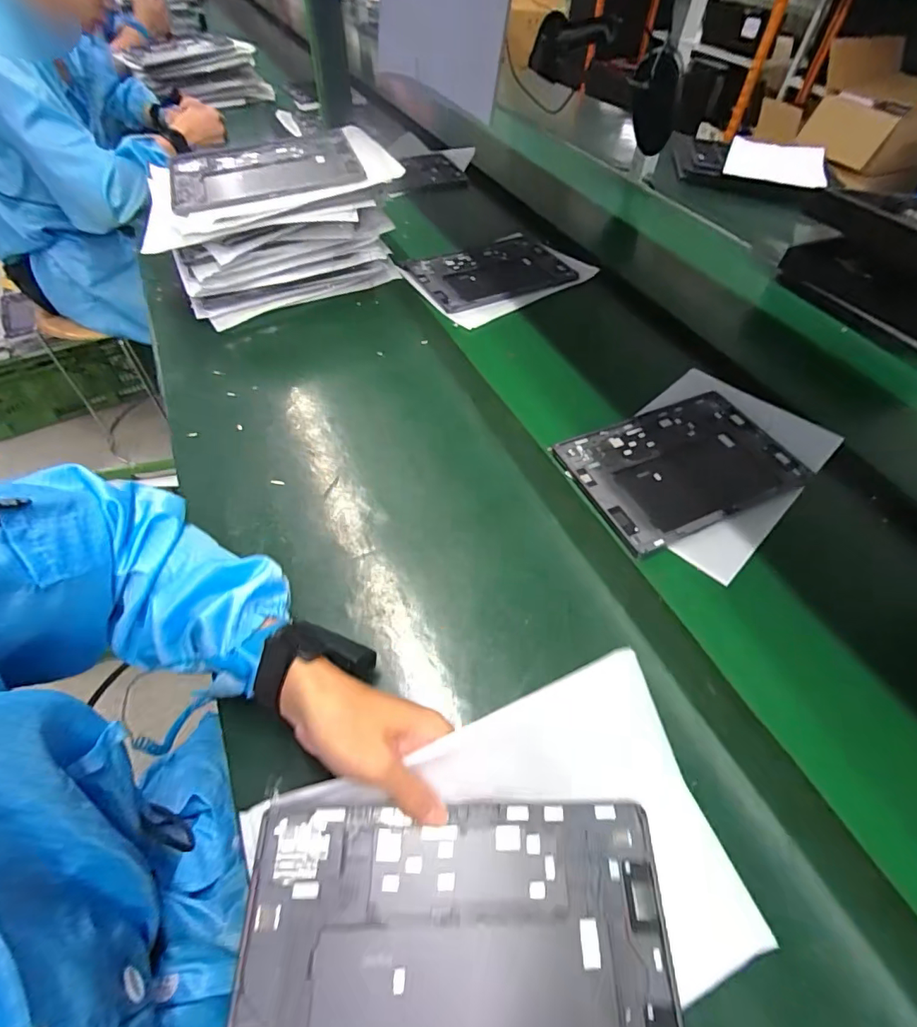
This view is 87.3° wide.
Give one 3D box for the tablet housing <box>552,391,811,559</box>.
[{"bbox_3d":[0.256,-0.058,0.555,0.252,0.012,0.162,-19,58,-18],"label":"tablet housing"}]

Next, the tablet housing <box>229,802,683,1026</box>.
[{"bbox_3d":[0.003,0.267,0.281,0.249,0.008,0.163,3,57,-7],"label":"tablet housing"}]

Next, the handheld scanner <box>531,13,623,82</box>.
[{"bbox_3d":[0.229,-0.931,0.968,0.158,0.103,0.084,9,54,1],"label":"handheld scanner"}]

